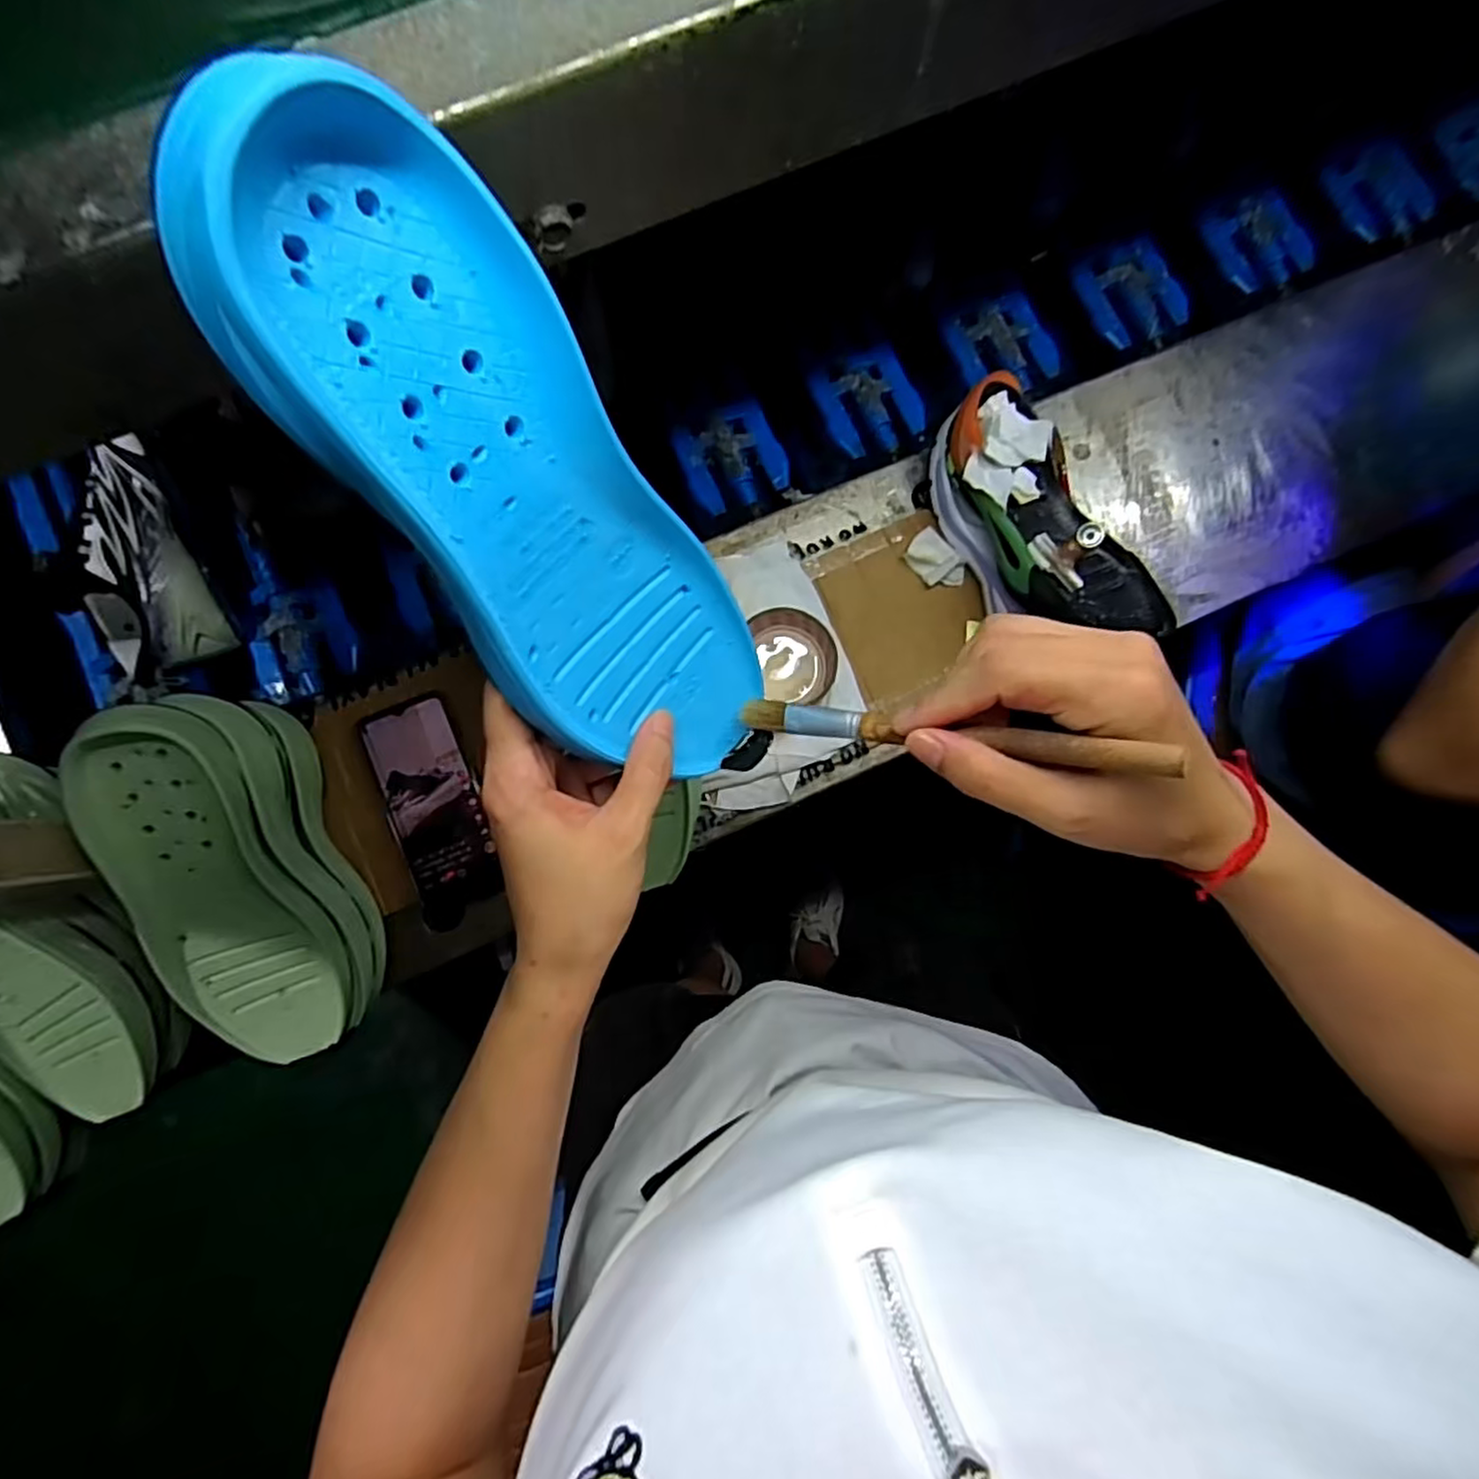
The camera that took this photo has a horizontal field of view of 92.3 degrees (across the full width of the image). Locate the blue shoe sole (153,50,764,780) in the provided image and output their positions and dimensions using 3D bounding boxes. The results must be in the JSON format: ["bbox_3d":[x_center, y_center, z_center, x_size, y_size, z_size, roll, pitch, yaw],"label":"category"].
[{"bbox_3d":[-0.066,-0.070,0.246,0.087,0.248,0.034,-38,46,-2],"label":"blue shoe sole"}]

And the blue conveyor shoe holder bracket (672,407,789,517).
[{"bbox_3d":[-0.006,-0.258,0.652,0.089,0.015,0.087,-22,89,-2],"label":"blue conveyor shoe holder bracket"}]

